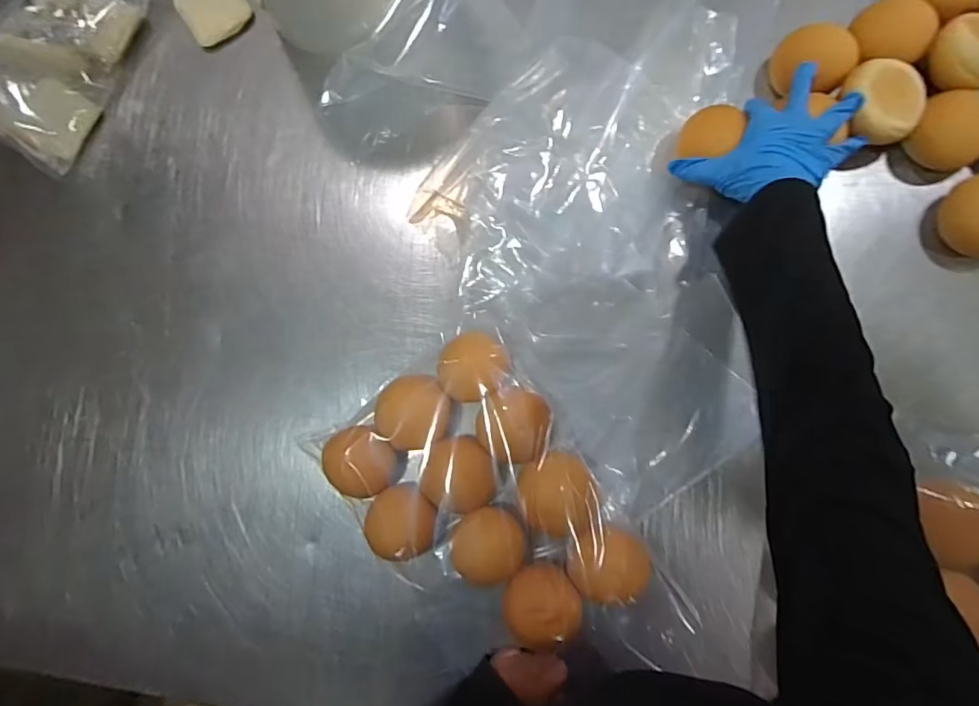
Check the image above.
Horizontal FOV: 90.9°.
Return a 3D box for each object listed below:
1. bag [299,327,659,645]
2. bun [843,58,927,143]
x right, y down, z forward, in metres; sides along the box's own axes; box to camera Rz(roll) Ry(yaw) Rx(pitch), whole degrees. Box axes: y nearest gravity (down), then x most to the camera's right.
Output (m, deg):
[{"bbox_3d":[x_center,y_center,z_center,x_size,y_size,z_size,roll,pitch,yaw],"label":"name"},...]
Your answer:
[{"bbox_3d":[-0.014,0.160,0.514,0.240,0.070,0.324,-36,81,3],"label":"bag"},{"bbox_3d":[0.410,-0.262,0.504,0.083,0.043,0.056,44,91,10],"label":"bun"}]

